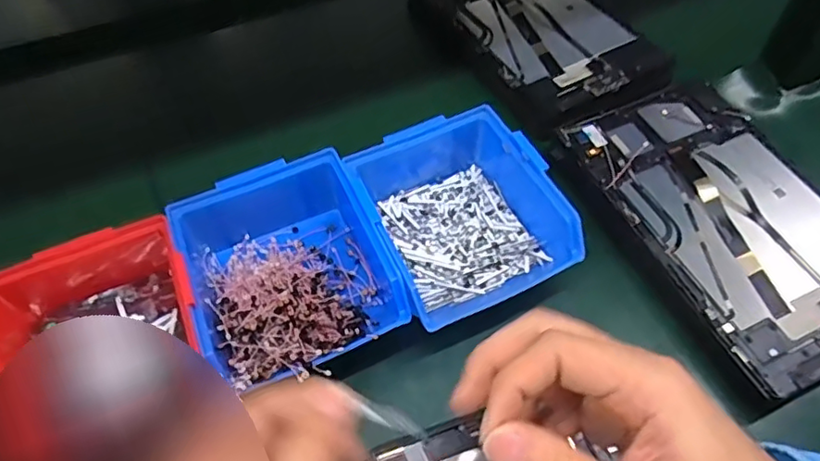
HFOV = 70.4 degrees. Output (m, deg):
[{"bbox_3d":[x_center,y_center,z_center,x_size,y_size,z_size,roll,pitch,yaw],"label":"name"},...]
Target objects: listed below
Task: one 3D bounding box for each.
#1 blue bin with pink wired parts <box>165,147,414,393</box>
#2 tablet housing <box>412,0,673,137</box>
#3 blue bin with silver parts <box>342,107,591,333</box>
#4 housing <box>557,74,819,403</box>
[{"bbox_3d":[-0.083,0.025,0.399,0.125,0.067,0.161,-21,56,-13],"label":"blue bin with pink wired parts"},{"bbox_3d":[0.124,-0.202,0.584,0.161,0.025,0.261,-28,58,-18],"label":"tablet housing"},{"bbox_3d":[0.033,-0.018,0.426,0.118,0.063,0.154,-21,56,-13],"label":"blue bin with silver parts"},{"bbox_3d":[0.240,-0.016,0.430,0.150,0.016,0.244,-21,56,-13],"label":"housing"}]

